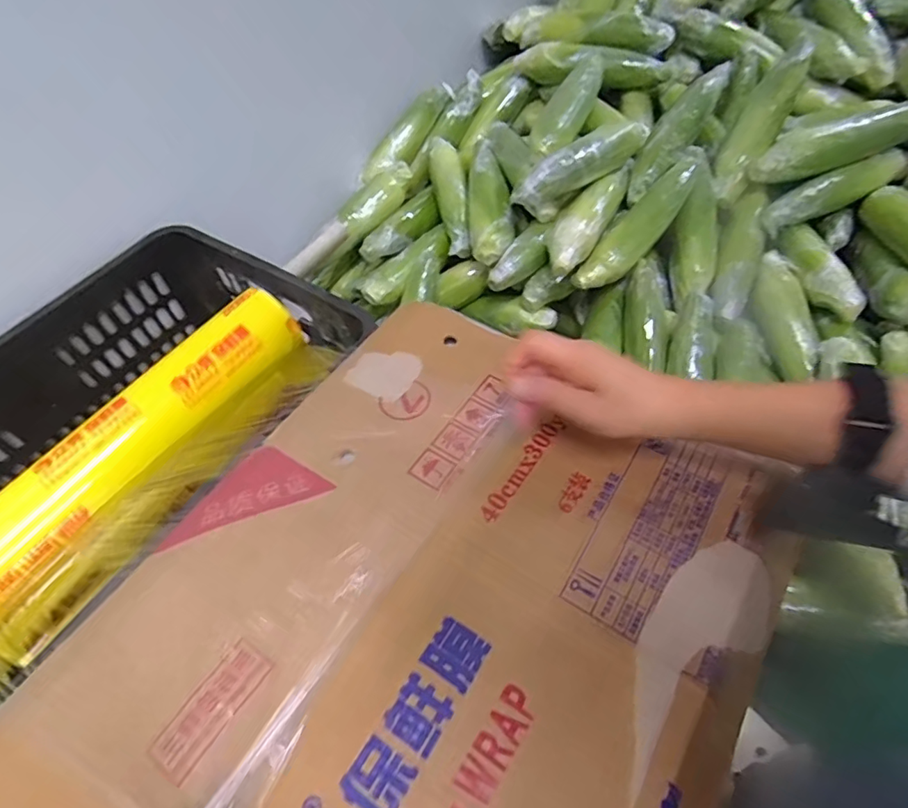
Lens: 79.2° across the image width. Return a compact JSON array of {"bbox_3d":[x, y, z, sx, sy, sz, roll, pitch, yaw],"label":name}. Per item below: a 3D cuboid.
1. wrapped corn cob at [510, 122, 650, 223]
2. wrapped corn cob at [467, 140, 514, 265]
[{"bbox_3d":[0.190,-0.341,0.775,0.279,0.065,0.050,-38,61,-22],"label":"wrapped corn cob"},{"bbox_3d":[0.052,-0.310,0.821,0.063,0.046,0.225,-3,66,1],"label":"wrapped corn cob"}]

